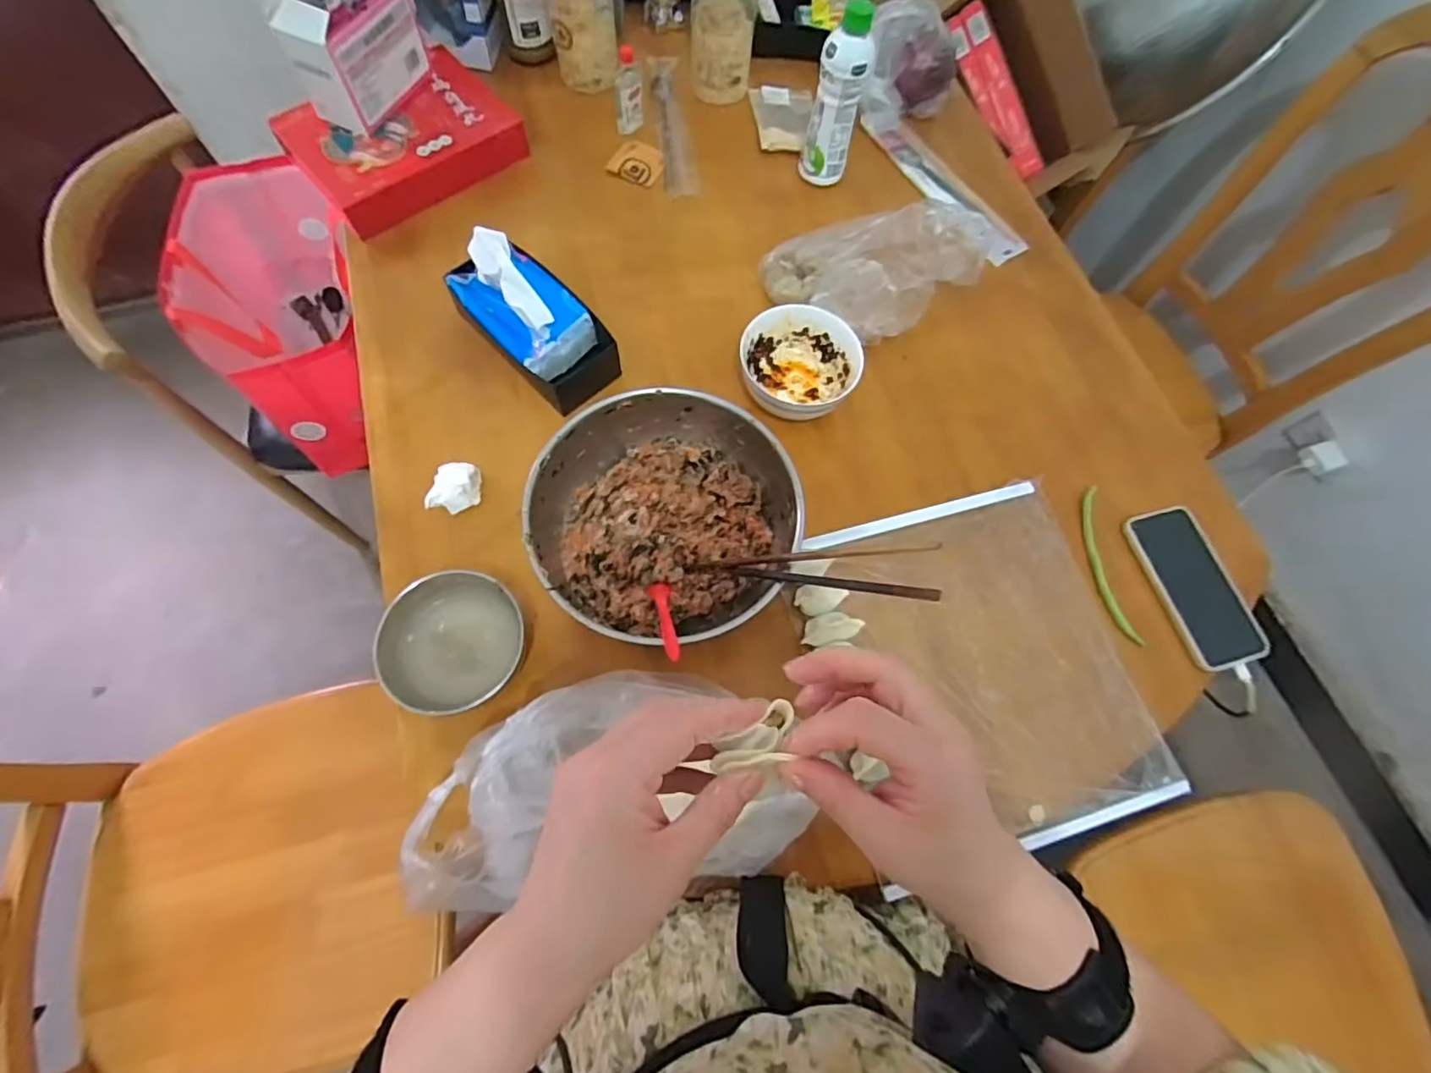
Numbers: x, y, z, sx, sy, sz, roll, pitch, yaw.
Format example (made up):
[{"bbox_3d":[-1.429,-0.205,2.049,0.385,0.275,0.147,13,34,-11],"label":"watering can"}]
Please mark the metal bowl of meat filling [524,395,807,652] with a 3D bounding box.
[{"bbox_3d":[-0.043,-0.014,0.558,0.222,0.097,0.217,1,70,-2],"label":"metal bowl of meat filling"}]

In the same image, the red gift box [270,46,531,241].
[{"bbox_3d":[-0.387,-0.494,0.749,0.240,0.047,0.196,-41,76,-15],"label":"red gift box"}]

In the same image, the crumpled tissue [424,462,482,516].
[{"bbox_3d":[-0.252,-0.047,0.589,0.041,0.031,0.050,17,70,4],"label":"crumpled tissue"}]

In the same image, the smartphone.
[{"bbox_3d":[0.488,0.049,0.614,0.092,0.014,0.161,-12,71,-7],"label":"smartphone"}]

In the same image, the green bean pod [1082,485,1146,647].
[{"bbox_3d":[0.398,0.028,0.618,0.025,0.013,0.164,-4,70,-4],"label":"green bean pod"}]

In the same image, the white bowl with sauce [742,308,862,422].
[{"bbox_3d":[0.088,-0.185,0.650,0.121,0.066,0.110,1,70,-2],"label":"white bowl with sauce"}]

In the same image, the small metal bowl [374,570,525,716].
[{"bbox_3d":[-0.223,0.094,0.526,0.105,0.063,0.112,1,68,-4],"label":"small metal bowl"}]

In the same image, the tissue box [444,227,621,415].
[{"bbox_3d":[-0.189,-0.231,0.623,0.094,0.113,0.181,-41,76,-15],"label":"tissue box"}]

